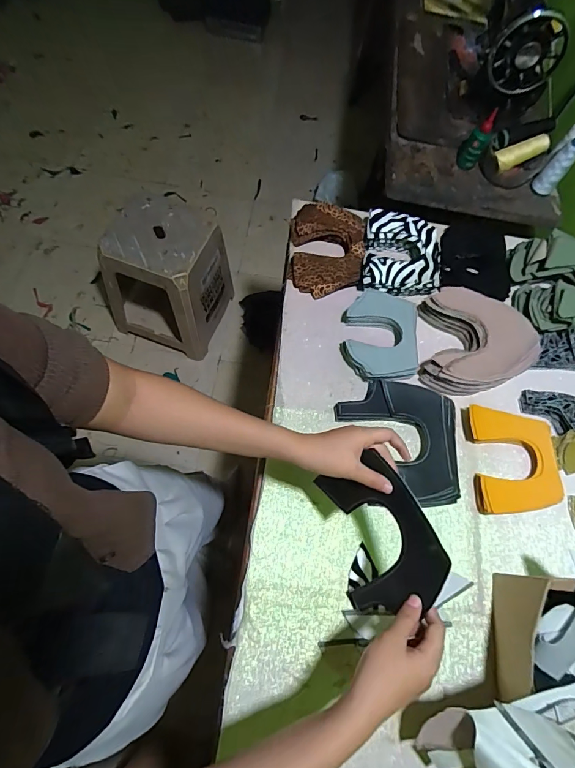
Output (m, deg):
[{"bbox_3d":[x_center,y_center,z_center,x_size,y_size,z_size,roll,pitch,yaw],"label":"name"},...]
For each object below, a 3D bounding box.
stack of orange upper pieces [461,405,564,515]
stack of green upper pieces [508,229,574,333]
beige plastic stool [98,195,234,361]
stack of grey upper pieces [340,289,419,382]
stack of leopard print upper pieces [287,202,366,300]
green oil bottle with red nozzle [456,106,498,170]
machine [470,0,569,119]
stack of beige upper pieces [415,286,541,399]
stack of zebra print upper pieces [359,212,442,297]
[{"bbox_3d":[0.345,0.112,0.605,0.128,0.022,0.159,0,67,-6],"label":"stack of orange upper pieces"},{"bbox_3d":[0.505,-0.184,0.715,0.168,0.075,0.187,-8,68,-9],"label":"stack of green upper pieces"},{"bbox_3d":[-0.402,-0.344,1.327,0.362,0.404,0.303,16,67,0],"label":"beige plastic stool"},{"bbox_3d":[0.155,-0.083,0.665,0.126,0.035,0.162,1,67,-6],"label":"stack of grey upper pieces"},{"bbox_3d":[0.074,-0.249,0.727,0.133,0.035,0.187,6,67,-4],"label":"stack of leopard print upper pieces"},{"bbox_3d":[0.405,-0.520,0.842,0.047,0.108,0.053,26,67,5],"label":"green oil bottle with red nozzle"},{"bbox_3d":[0.513,-0.760,0.861,0.148,0.187,0.316,16,67,0],"label":"machine"},{"bbox_3d":[0.317,-0.070,0.662,0.178,0.054,0.175,10,67,-2],"label":"stack of beige upper pieces"},{"bbox_3d":[0.209,-0.236,0.728,0.145,0.055,0.162,7,66,-3],"label":"stack of zebra print upper pieces"}]

